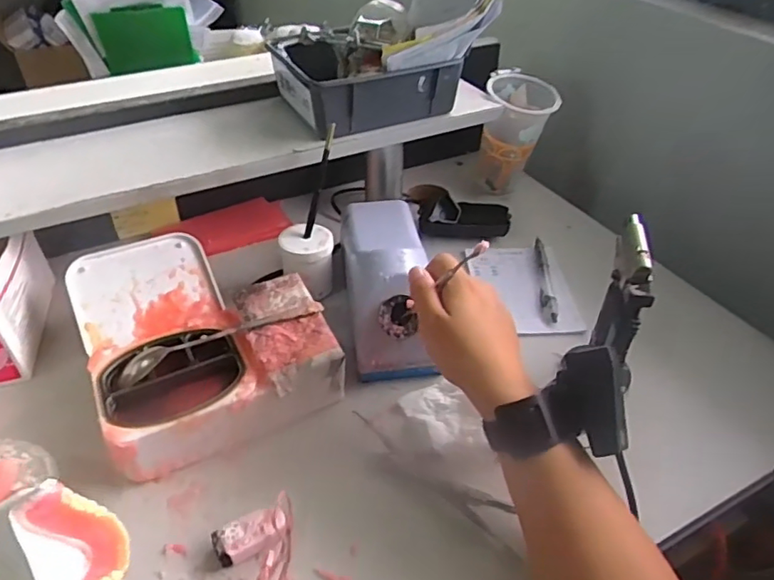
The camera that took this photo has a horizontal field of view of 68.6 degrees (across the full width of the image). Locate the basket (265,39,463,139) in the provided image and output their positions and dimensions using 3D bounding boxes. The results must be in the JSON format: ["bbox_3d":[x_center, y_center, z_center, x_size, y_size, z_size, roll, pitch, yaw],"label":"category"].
[{"bbox_3d":[-0.030,-0.241,0.647,0.172,0.063,0.165,-21,45,-23],"label":"basket"}]

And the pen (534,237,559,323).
[{"bbox_3d":[0.175,-0.015,0.631,0.013,0.015,0.132,2,41,1],"label":"pen"}]

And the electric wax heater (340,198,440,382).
[{"bbox_3d":[0.000,-0.024,0.583,0.077,0.097,0.200,-4,41,-6],"label":"electric wax heater"}]

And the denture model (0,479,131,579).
[{"bbox_3d":[-0.162,0.133,0.284,0.034,0.050,0.071,-26,74,9],"label":"denture model"}]

